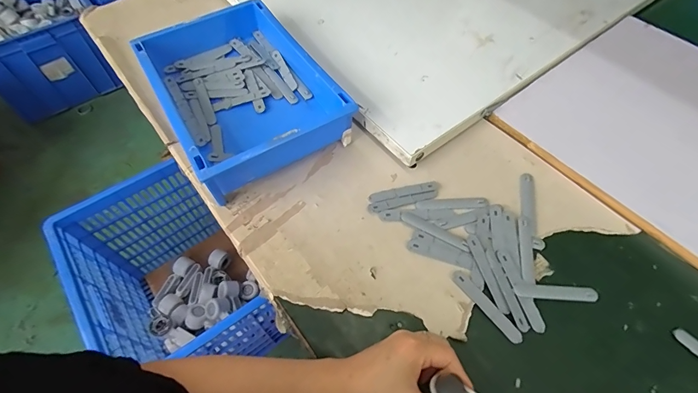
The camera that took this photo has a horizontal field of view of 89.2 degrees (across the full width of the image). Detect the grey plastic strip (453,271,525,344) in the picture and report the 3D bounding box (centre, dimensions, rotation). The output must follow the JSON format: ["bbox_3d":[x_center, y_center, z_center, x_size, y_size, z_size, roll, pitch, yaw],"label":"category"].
[{"bbox_3d":[0.156,0.124,0.401,0.016,0.004,0.094,-35,64,-17],"label":"grey plastic strip"}]

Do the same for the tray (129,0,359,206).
[{"bbox_3d":[-0.160,-0.154,0.525,0.222,0.093,0.300,-28,65,-15],"label":"tray"}]

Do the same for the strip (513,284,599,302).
[{"bbox_3d":[0.237,0.110,0.405,0.092,0.005,0.017,2,59,3],"label":"strip"}]

